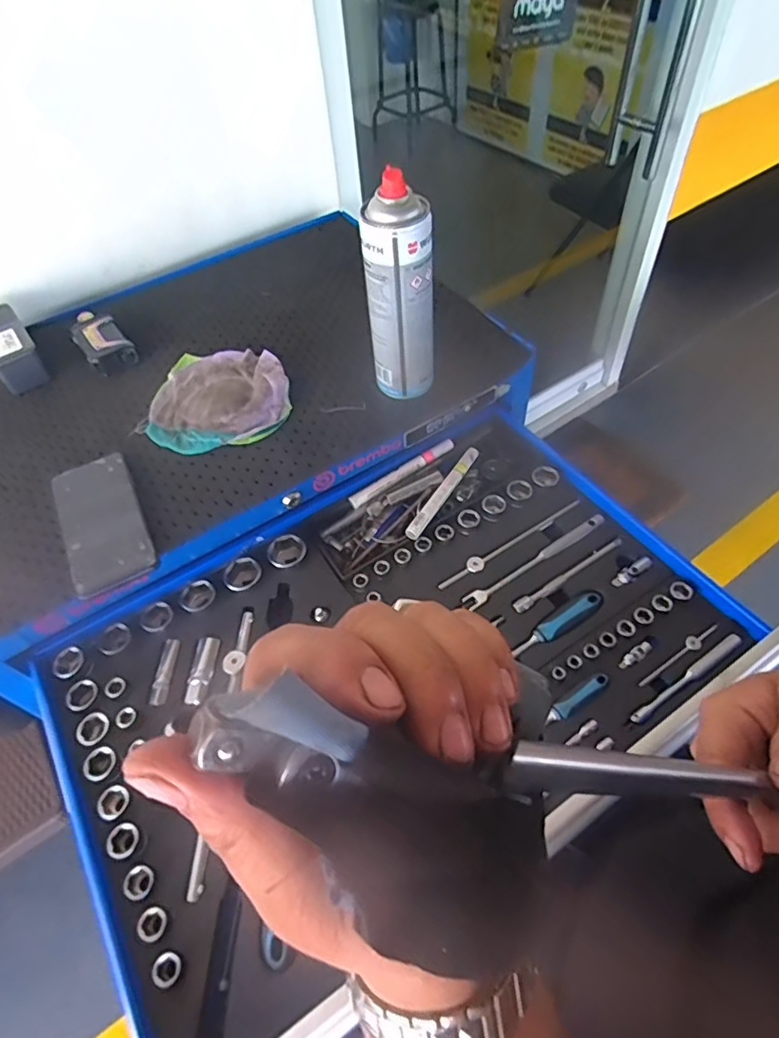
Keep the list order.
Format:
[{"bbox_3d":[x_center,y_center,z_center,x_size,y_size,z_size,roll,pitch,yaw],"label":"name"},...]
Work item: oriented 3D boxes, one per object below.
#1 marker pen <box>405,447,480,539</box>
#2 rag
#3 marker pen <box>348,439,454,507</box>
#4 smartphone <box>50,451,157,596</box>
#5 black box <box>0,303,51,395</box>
[{"bbox_3d":[0.062,-0.032,0.653,0.019,0.013,0.143,25,59,22],"label":"marker pen"},{"bbox_3d":[-0.196,-0.149,0.657,0.157,0.029,0.161,-7,52,-1],"label":"rag"},{"bbox_3d":[0.015,-0.057,0.674,0.143,0.019,0.015,-29,56,-16],"label":"marker pen"},{"bbox_3d":[-0.283,0.000,0.561,0.077,0.011,0.162,-27,55,-15],"label":"smartphone"},{"bbox_3d":[-0.475,-0.216,0.714,0.058,0.048,0.139,-32,57,-18],"label":"black box"}]

